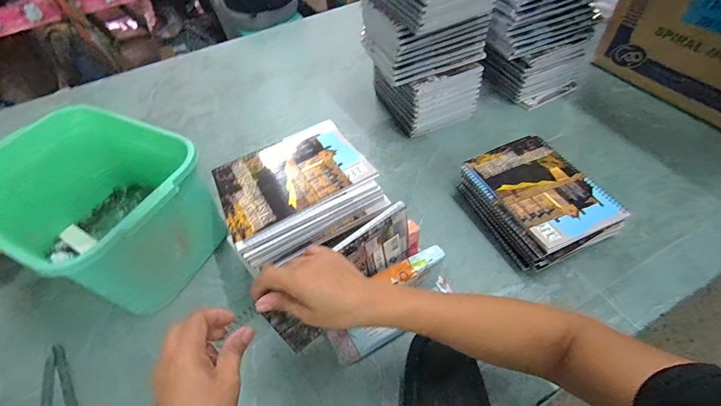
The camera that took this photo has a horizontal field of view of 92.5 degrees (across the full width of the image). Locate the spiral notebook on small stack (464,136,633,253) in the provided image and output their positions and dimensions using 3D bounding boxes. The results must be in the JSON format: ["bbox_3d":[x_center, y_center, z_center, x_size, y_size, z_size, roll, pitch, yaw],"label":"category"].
[{"bbox_3d":[0.287,-0.026,0.556,0.153,0.014,0.201,-22,53,-11],"label":"spiral notebook on small stack"}]

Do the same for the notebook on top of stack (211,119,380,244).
[{"bbox_3d":[-0.100,-0.043,0.492,0.203,0.008,0.149,-27,54,-15],"label":"notebook on top of stack"}]

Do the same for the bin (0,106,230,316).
[{"bbox_3d":[-0.401,0.014,0.560,0.336,0.201,0.228,19,56,19],"label":"bin"}]

